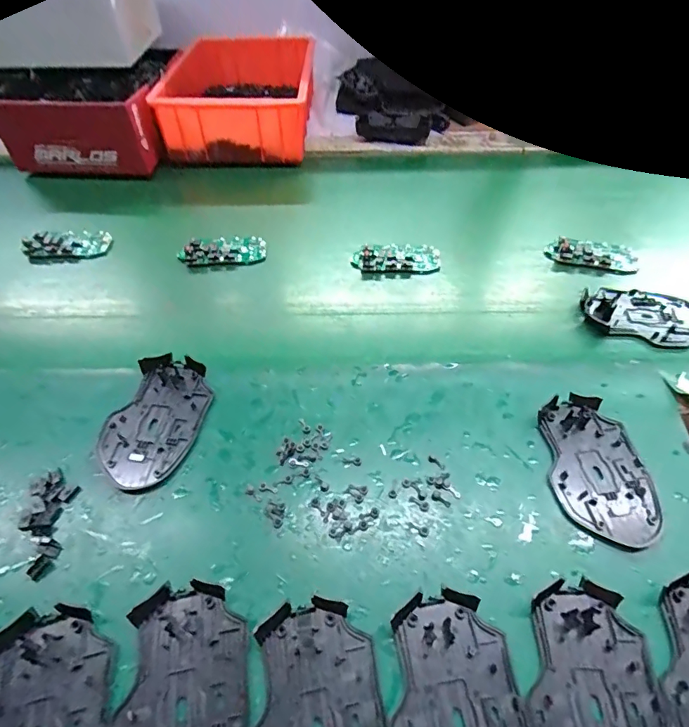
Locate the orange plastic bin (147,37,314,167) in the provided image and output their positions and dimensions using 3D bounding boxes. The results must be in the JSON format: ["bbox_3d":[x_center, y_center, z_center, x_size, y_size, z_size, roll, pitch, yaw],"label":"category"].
[{"bbox_3d":[-0.157,-0.414,0.691,0.209,0.079,0.285,1,51,-1],"label":"orange plastic bin"}]

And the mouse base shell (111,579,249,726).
[{"bbox_3d":[-0.092,0.191,0.257,0.071,0.011,0.114,-3,51,-4],"label":"mouse base shell"}]

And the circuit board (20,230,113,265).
[{"bbox_3d":[-0.321,-0.138,0.520,0.092,0.016,0.044,-7,51,-7],"label":"circuit board"}]

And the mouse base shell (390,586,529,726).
[{"bbox_3d":[0.064,0.194,0.252,0.072,0.009,0.114,0,51,-1],"label":"mouse base shell"}]

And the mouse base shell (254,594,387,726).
[{"bbox_3d":[-0.014,0.197,0.249,0.071,0.010,0.112,-4,51,-5],"label":"mouse base shell"}]

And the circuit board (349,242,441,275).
[{"bbox_3d":[0.059,-0.118,0.508,0.097,0.016,0.039,-1,51,-2],"label":"circuit board"}]

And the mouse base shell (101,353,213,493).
[{"bbox_3d":[-0.154,0.043,0.369,0.070,0.019,0.111,15,52,10],"label":"mouse base shell"}]

